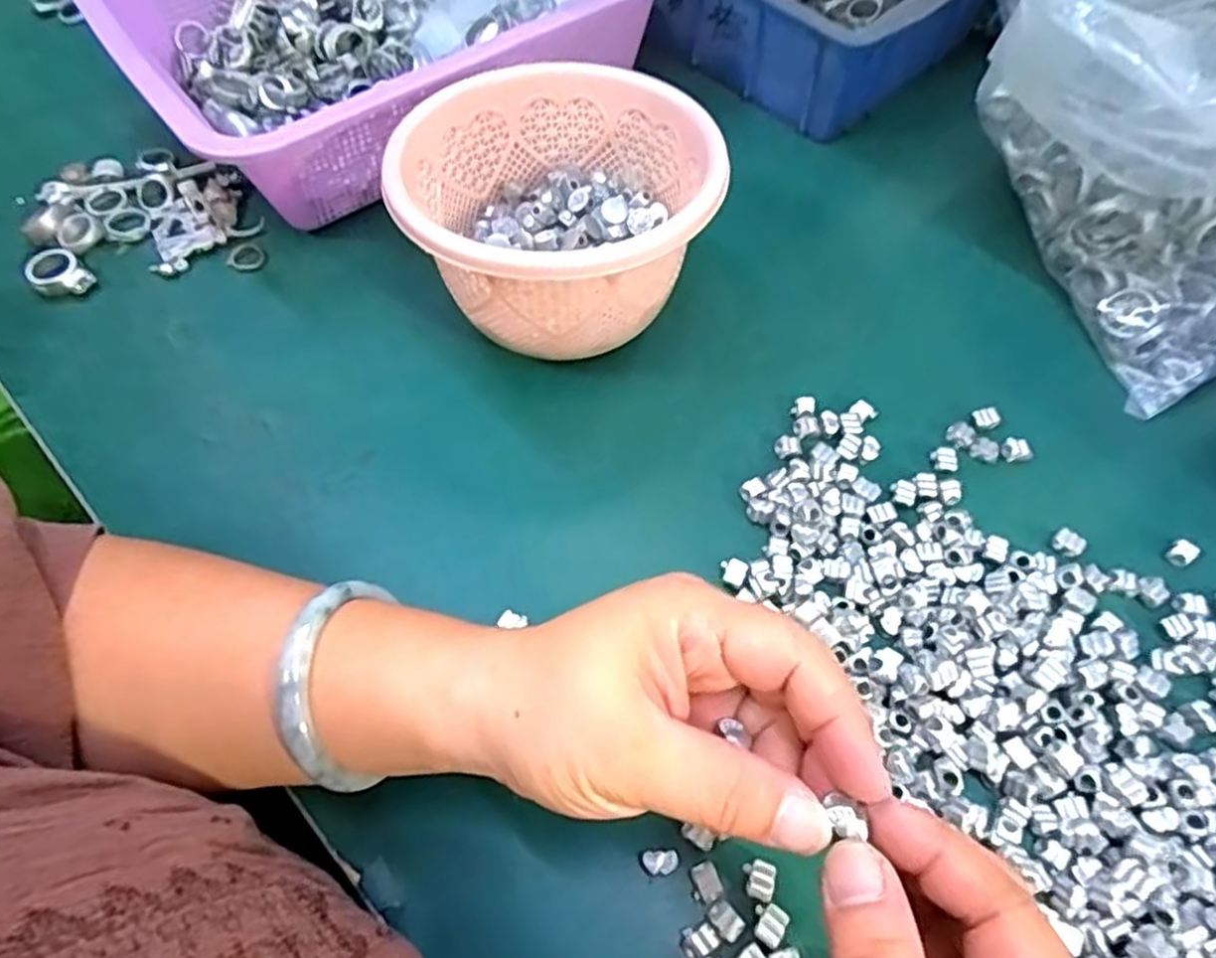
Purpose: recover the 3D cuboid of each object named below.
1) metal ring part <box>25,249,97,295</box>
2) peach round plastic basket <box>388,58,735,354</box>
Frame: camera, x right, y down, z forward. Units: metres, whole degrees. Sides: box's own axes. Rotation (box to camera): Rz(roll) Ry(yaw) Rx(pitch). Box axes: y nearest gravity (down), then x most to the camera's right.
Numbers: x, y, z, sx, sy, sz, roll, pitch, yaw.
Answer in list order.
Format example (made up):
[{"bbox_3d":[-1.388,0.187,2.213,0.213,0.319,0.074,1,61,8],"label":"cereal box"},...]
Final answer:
[{"bbox_3d":[-0.296,-0.109,0.407,0.029,0.014,0.024,35,66,19],"label":"metal ring part"},{"bbox_3d":[-0.022,-0.121,0.369,0.141,0.097,0.141,0,62,0],"label":"peach round plastic basket"}]

